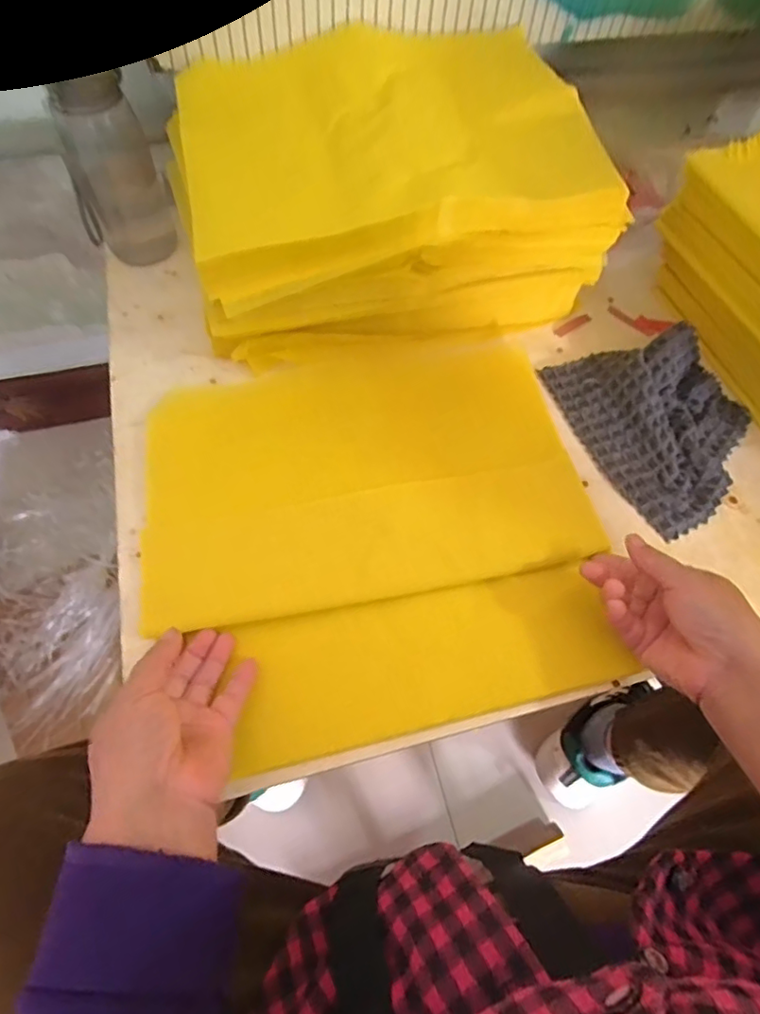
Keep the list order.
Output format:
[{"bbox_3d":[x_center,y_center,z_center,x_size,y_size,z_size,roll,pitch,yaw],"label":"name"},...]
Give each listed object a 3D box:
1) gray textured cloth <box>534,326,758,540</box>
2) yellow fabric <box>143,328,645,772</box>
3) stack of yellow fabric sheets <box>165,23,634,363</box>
[{"bbox_3d":[0.257,-0.080,0.485,0.156,0.035,0.191,-19,64,-12],"label":"gray textured cloth"},{"bbox_3d":[-0.004,0.005,0.447,0.349,0.016,0.330,-12,65,-8],"label":"yellow fabric"},{"bbox_3d":[0.001,-0.300,0.529,0.345,0.143,0.259,-14,63,-10],"label":"stack of yellow fabric sheets"}]

